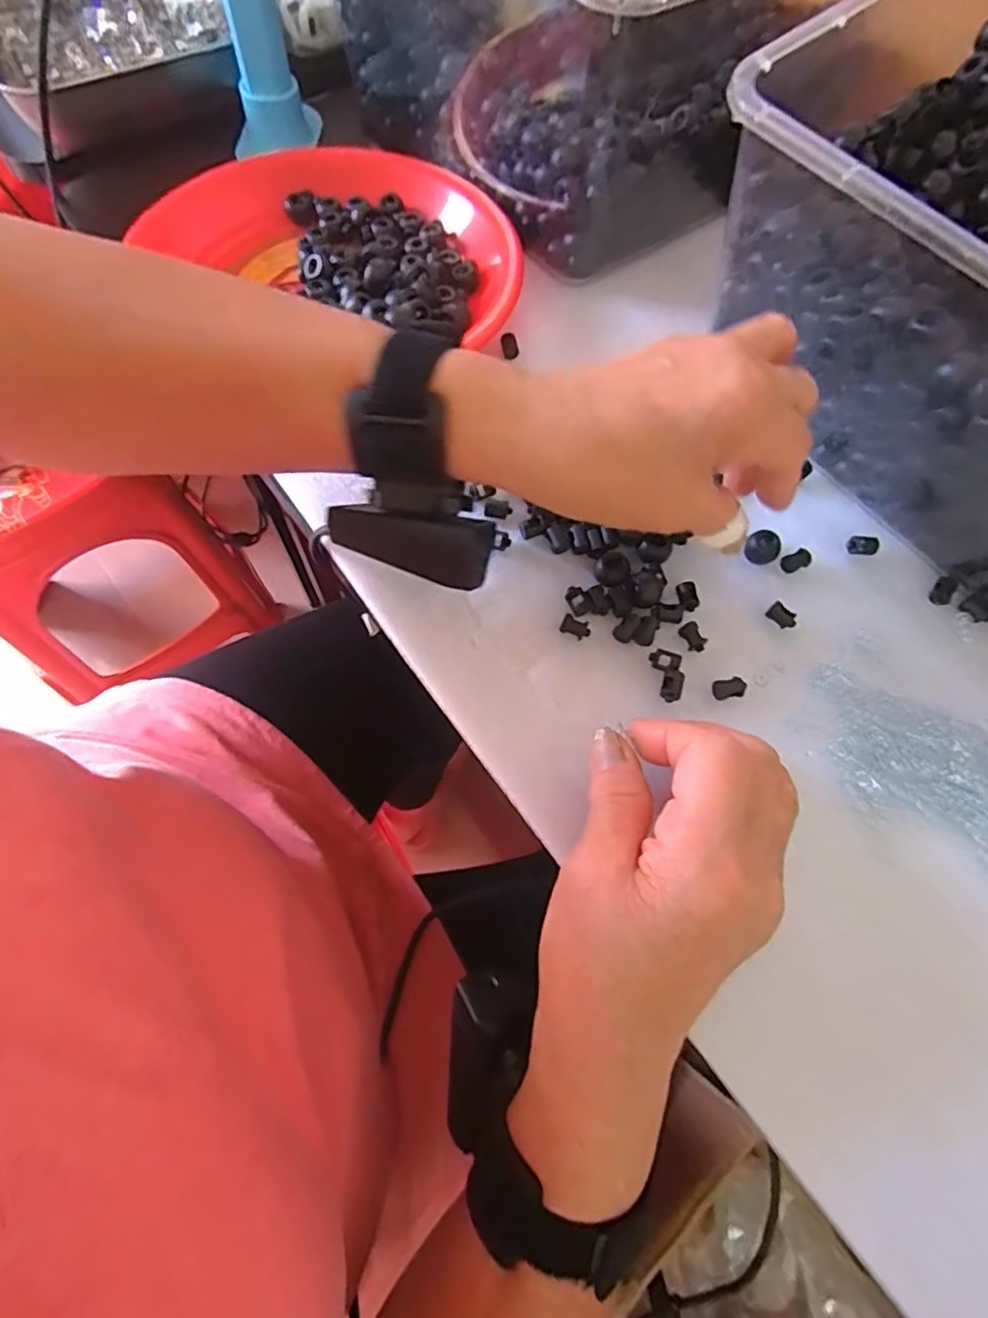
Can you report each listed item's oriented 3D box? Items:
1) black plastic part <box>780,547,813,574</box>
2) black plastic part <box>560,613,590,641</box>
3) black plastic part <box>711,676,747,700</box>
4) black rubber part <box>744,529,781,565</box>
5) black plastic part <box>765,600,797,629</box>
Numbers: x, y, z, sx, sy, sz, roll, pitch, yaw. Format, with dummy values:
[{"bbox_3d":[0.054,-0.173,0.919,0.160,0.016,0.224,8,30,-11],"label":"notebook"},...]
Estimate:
[{"bbox_3d":[0.157,-0.051,0.320,0.015,0.006,0.009,-26,72,-11],"label":"black plastic part"},{"bbox_3d":[0.040,-0.015,0.300,0.014,0.007,0.007,27,71,8],"label":"black plastic part"},{"bbox_3d":[0.111,0.014,0.291,0.016,0.006,0.009,-12,70,-7],"label":"black plastic part"},{"bbox_3d":[0.139,-0.057,0.319,0.015,0.009,0.016,1,68,-2],"label":"black rubber part"},{"bbox_3d":[0.143,-0.021,0.308,0.008,0.006,0.014,-41,76,-16],"label":"black plastic part"}]

